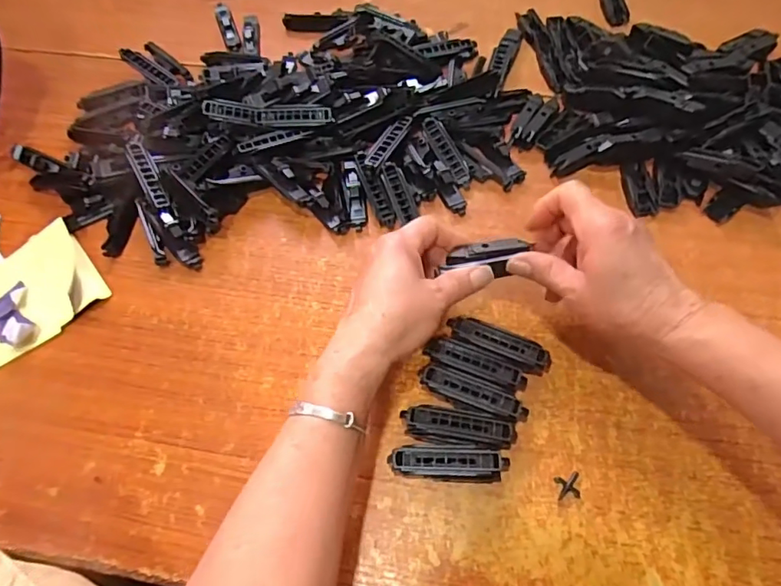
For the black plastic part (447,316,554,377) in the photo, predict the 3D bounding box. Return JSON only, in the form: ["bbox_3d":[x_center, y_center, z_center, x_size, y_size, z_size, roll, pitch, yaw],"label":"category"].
[{"bbox_3d":[0.084,0.042,0.413,0.081,0.024,0.025,24,66,15],"label":"black plastic part"}]

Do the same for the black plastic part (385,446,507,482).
[{"bbox_3d":[0.042,0.122,0.371,0.083,0.025,0.021,2,63,4],"label":"black plastic part"}]

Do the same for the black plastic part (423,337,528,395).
[{"bbox_3d":[0.066,0.058,0.407,0.079,0.021,0.024,21,65,13],"label":"black plastic part"}]

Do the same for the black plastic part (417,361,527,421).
[{"bbox_3d":[0.063,0.076,0.396,0.083,0.022,0.021,18,65,12],"label":"black plastic part"}]

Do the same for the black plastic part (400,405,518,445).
[{"bbox_3d":[0.050,0.098,0.385,0.081,0.023,0.019,6,63,6],"label":"black plastic part"}]

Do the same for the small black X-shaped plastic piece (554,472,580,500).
[{"bbox_3d":[0.125,0.135,0.369,0.017,0.004,0.018,-5,62,1],"label":"small black X-shaped plastic piece"}]

